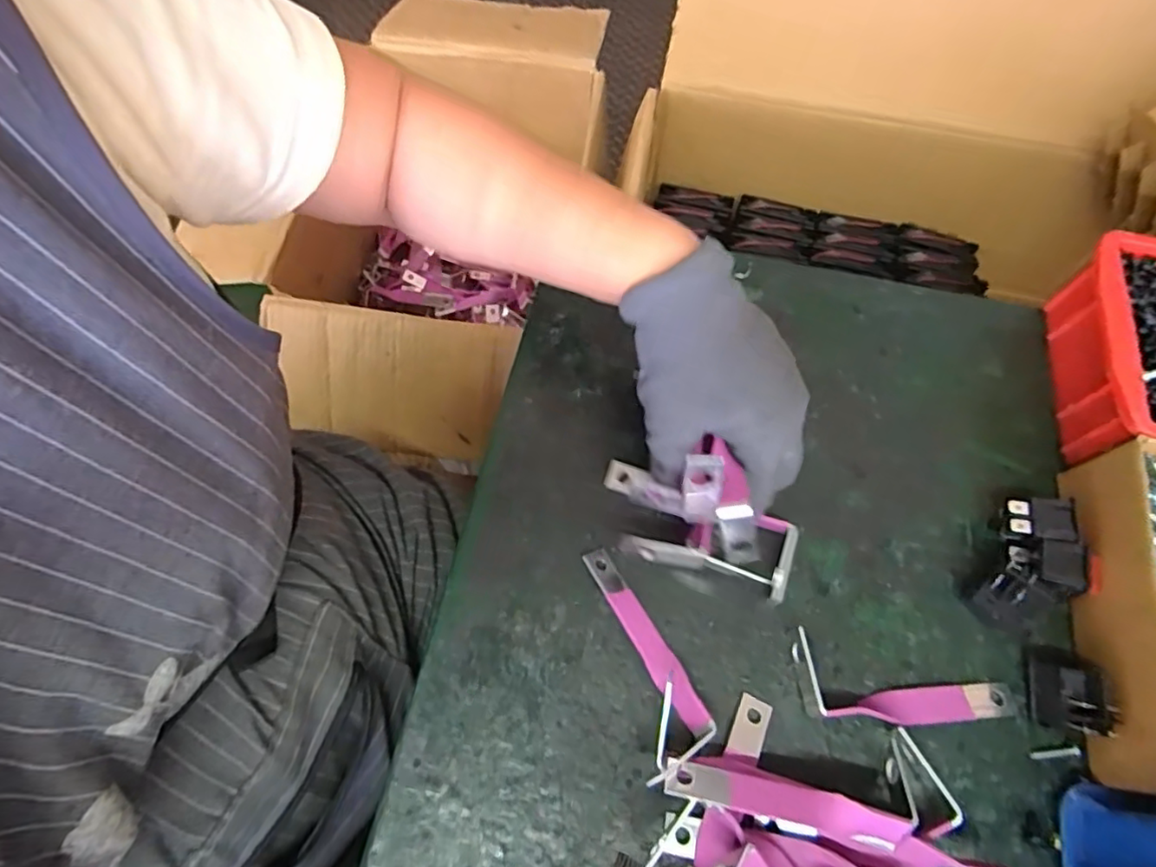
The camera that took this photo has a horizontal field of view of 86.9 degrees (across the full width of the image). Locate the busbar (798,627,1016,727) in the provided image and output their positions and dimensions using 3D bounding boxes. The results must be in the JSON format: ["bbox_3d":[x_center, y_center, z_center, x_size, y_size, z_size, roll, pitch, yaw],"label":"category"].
[{"bbox_3d":[0.158,0.126,0.294,0.106,0.015,0.033,11,65,4],"label":"busbar"}]

